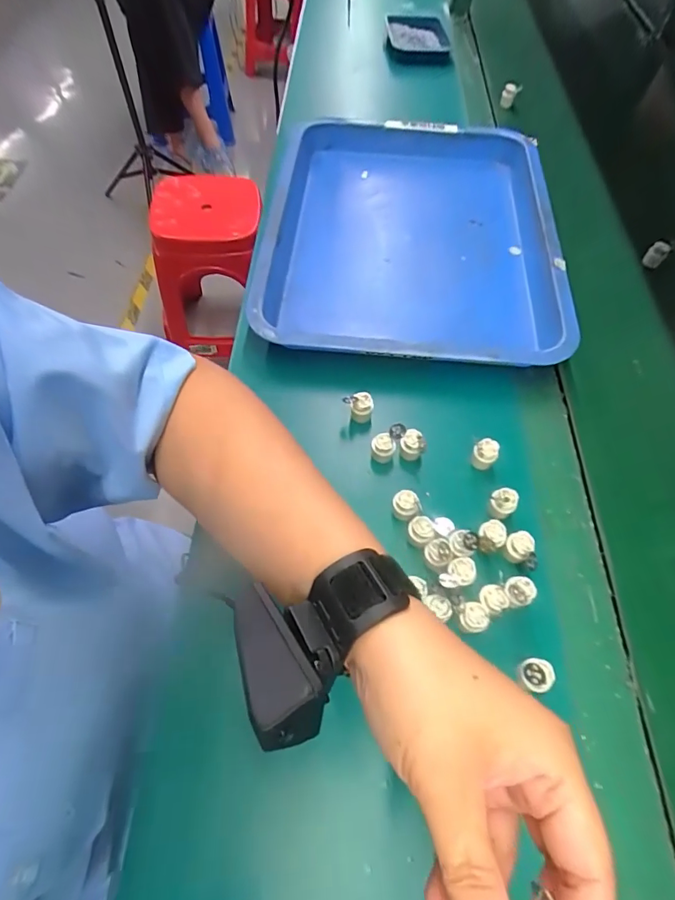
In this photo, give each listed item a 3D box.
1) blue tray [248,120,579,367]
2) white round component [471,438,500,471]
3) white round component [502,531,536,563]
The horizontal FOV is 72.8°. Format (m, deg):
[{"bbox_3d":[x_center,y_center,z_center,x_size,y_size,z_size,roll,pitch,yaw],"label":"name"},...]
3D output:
[{"bbox_3d":[0.091,-0.283,0.574,0.337,0.048,0.443,5,60,0],"label":"blue tray"},{"bbox_3d":[0.136,0.004,0.423,0.019,0.026,0.021,-40,69,-23],"label":"white round component"},{"bbox_3d":[0.149,0.080,0.377,0.022,0.017,0.021,1,60,-3],"label":"white round component"}]

